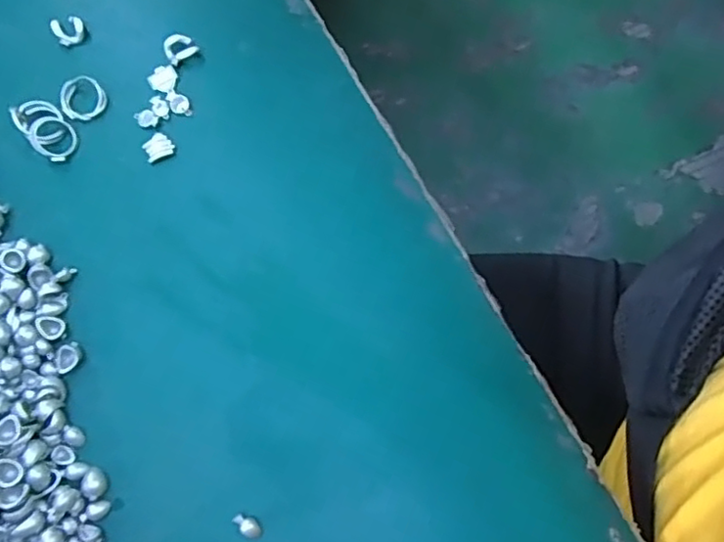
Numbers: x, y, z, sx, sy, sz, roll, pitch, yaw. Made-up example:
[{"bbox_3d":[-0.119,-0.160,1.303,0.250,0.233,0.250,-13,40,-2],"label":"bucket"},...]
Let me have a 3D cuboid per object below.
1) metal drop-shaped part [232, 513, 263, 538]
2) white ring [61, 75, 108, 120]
[{"bbox_3d":[-0.047,0.105,0.250,0.013,0.004,0.007,22,77,7],"label":"metal drop-shaped part"},{"bbox_3d":[-0.139,-0.086,0.303,0.022,0.006,0.022,0,75,1],"label":"white ring"}]

